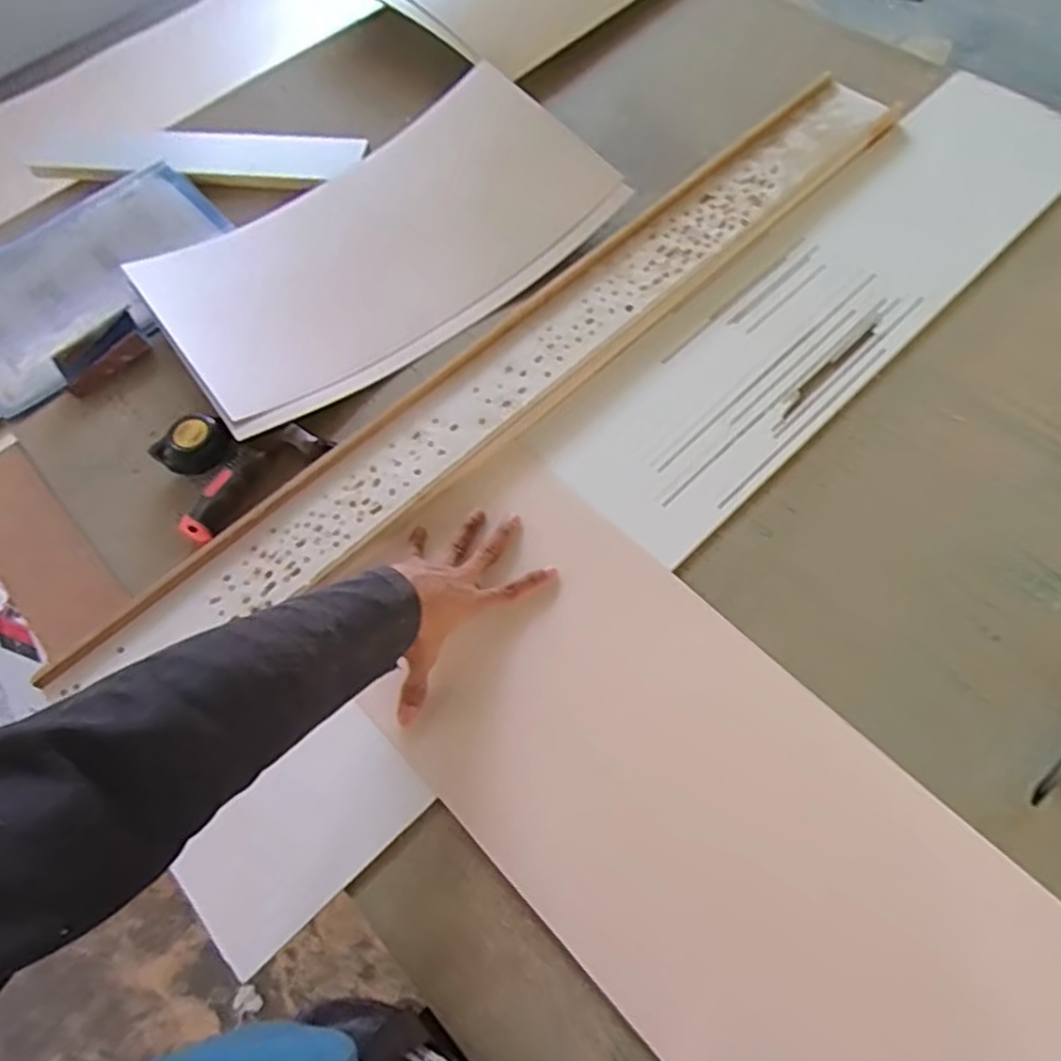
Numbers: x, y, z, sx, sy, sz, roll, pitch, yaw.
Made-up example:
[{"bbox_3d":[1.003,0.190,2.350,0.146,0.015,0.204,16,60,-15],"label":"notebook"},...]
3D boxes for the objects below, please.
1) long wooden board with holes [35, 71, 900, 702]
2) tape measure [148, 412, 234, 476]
[{"bbox_3d":[0.023,-0.205,0.772,1.078,0.023,0.130,-40,69,-16],"label":"long wooden board with holes"},{"bbox_3d":[-0.355,-0.088,0.746,0.076,0.044,0.054,-39,68,-15],"label":"tape measure"}]

